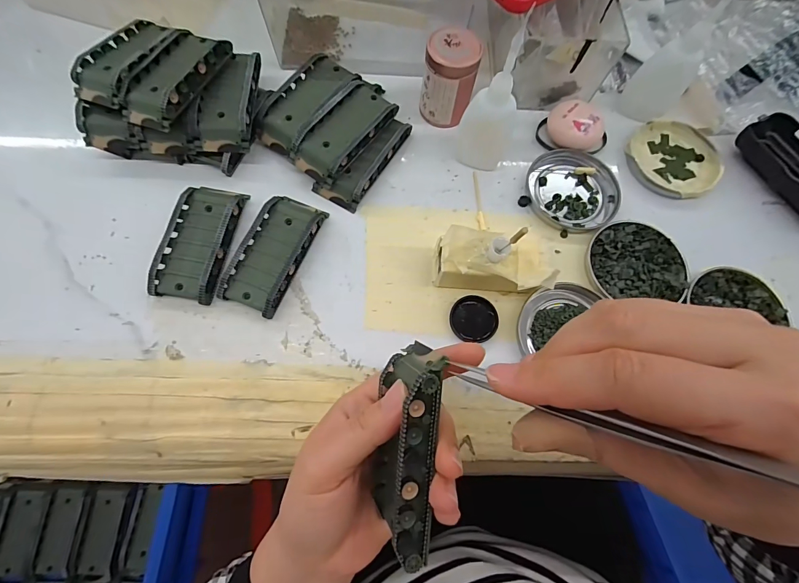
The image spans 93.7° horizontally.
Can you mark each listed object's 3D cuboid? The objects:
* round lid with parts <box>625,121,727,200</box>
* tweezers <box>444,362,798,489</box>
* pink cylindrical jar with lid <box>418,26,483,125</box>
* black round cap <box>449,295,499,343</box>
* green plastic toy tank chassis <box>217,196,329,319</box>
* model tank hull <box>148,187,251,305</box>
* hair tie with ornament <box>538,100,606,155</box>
[{"bbox_3d":[0.249,-0.121,0.342,0.079,0.012,0.079,1,70,-3],"label":"round lid with parts"},{"bbox_3d":[0.072,0.043,0.123,0.118,0.009,0.007,8,67,42],"label":"tweezers"},{"bbox_3d":[0.043,-0.181,0.323,0.042,0.066,0.039,1,70,-3],"label":"pink cylindrical jar with lid"},{"bbox_3d":[0.056,0.020,0.283,0.035,0.008,0.035,1,70,-3],"label":"black round cap"},{"bbox_3d":[-0.096,-0.031,0.290,0.044,0.018,0.095,22,70,5],"label":"green plastic toy tank chassis"},{"bbox_3d":[-0.153,-0.040,0.289,0.046,0.019,0.094,11,70,1],"label":"model tank hull"},{"bbox_3d":[0.157,-0.145,0.336,0.057,0.021,0.043,35,72,9],"label":"hair tie with ornament"}]

